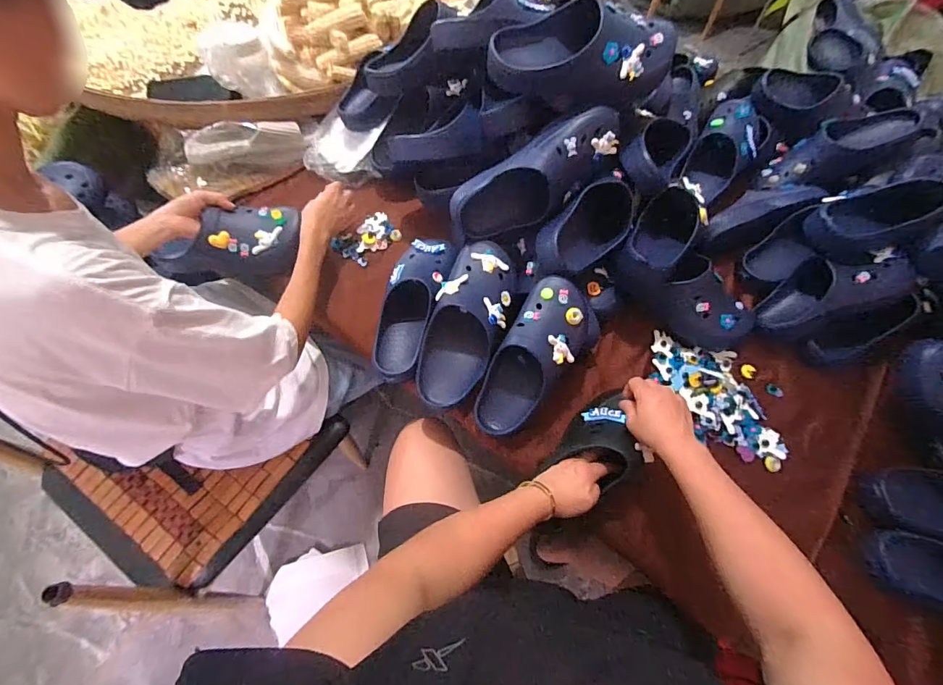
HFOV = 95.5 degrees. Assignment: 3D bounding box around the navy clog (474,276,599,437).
[{"bbox_3d":[0.098,0.029,0.666,0.117,0.097,0.250,33,90,14],"label":"navy clog"}]

